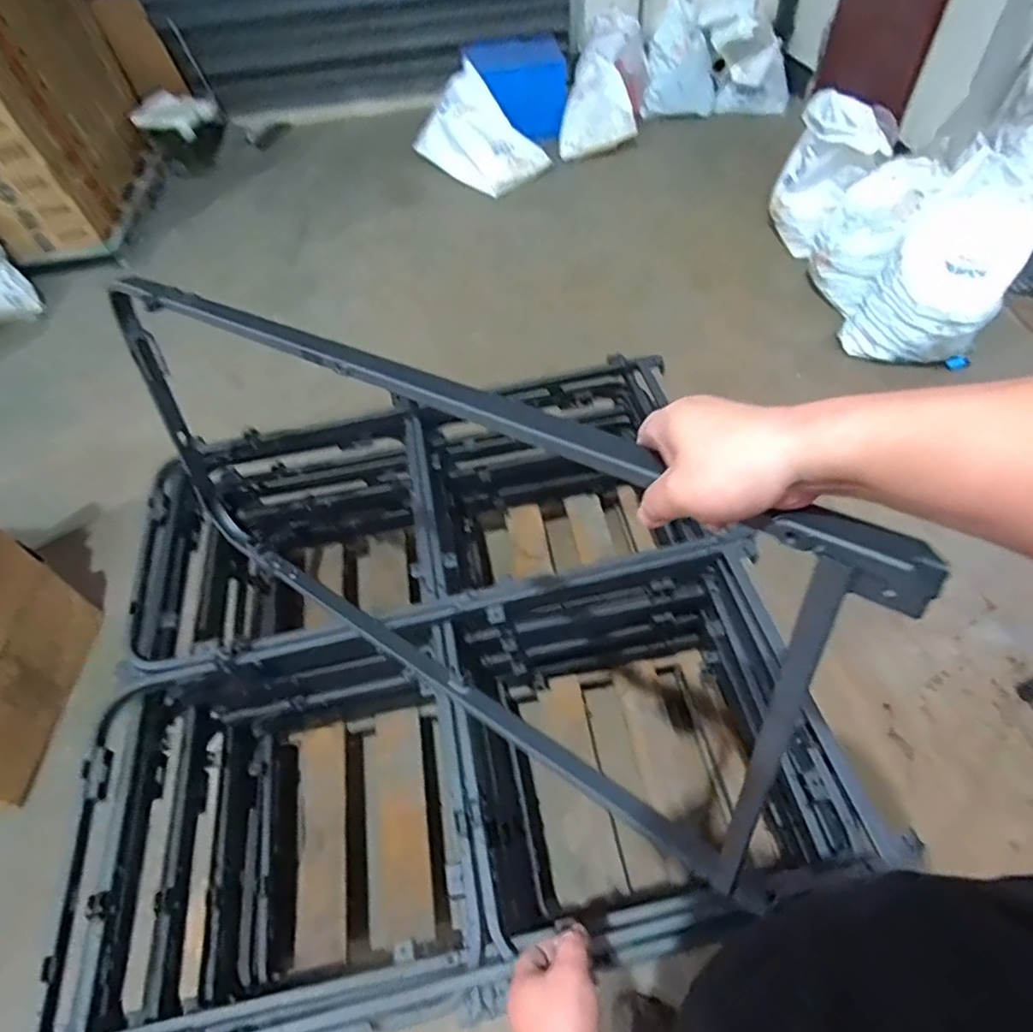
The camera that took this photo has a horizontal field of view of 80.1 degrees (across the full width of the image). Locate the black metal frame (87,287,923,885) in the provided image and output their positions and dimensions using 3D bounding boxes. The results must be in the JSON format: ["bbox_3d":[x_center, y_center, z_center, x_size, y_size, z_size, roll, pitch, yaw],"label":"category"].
[{"bbox_3d":[-0.172,0.031,0.768,1.072,0.536,0.036,25,49,32],"label":"black metal frame"}]

